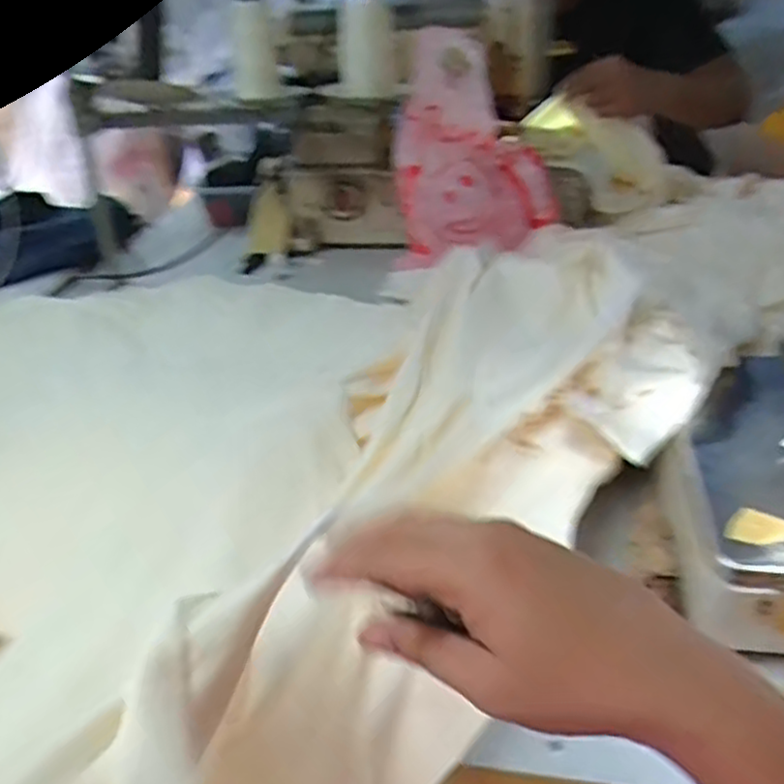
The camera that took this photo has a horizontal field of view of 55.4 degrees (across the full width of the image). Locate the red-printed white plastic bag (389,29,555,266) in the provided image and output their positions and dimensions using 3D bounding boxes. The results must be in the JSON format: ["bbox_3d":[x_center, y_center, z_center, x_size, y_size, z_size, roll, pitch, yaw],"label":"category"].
[{"bbox_3d":[0.105,-0.296,0.934,0.198,0.249,0.127,1,34,4],"label":"red-printed white plastic bag"}]

